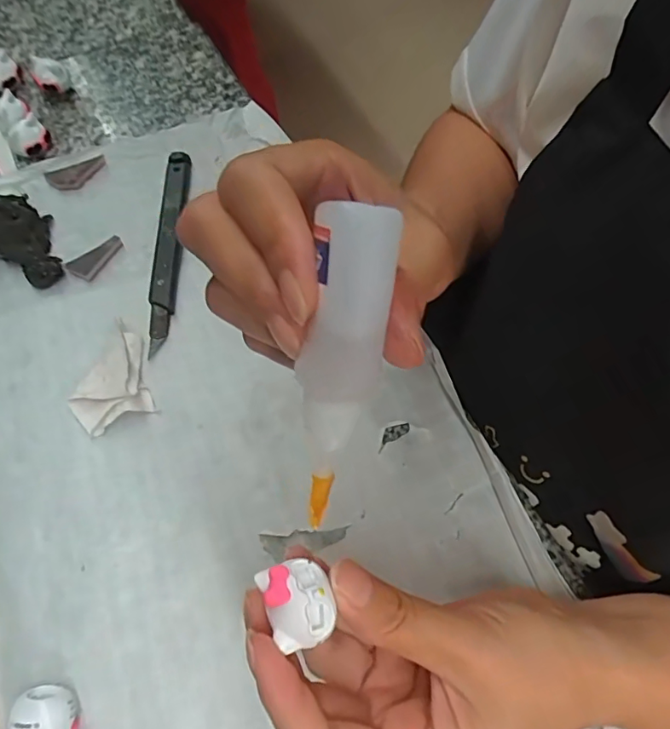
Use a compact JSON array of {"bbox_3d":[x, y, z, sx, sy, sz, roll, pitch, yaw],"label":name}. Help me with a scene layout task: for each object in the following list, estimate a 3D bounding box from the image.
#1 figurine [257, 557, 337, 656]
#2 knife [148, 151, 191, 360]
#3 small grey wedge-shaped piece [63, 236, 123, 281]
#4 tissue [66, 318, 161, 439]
[{"bbox_3d":[-0.011,0.071,0.159,0.019,0.006,0.024,-20,67,-11],"label":"figurine"},{"bbox_3d":[-0.101,-0.073,0.321,0.017,0.010,0.143,-2,64,-3],"label":"knife"},{"bbox_3d":[-0.146,-0.067,0.319,0.017,0.008,0.034,30,67,12],"label":"small grey wedge-shaped piece"},{"bbox_3d":[-0.122,0.006,0.280,0.042,0.013,0.053,-22,67,-12],"label":"tissue"}]

